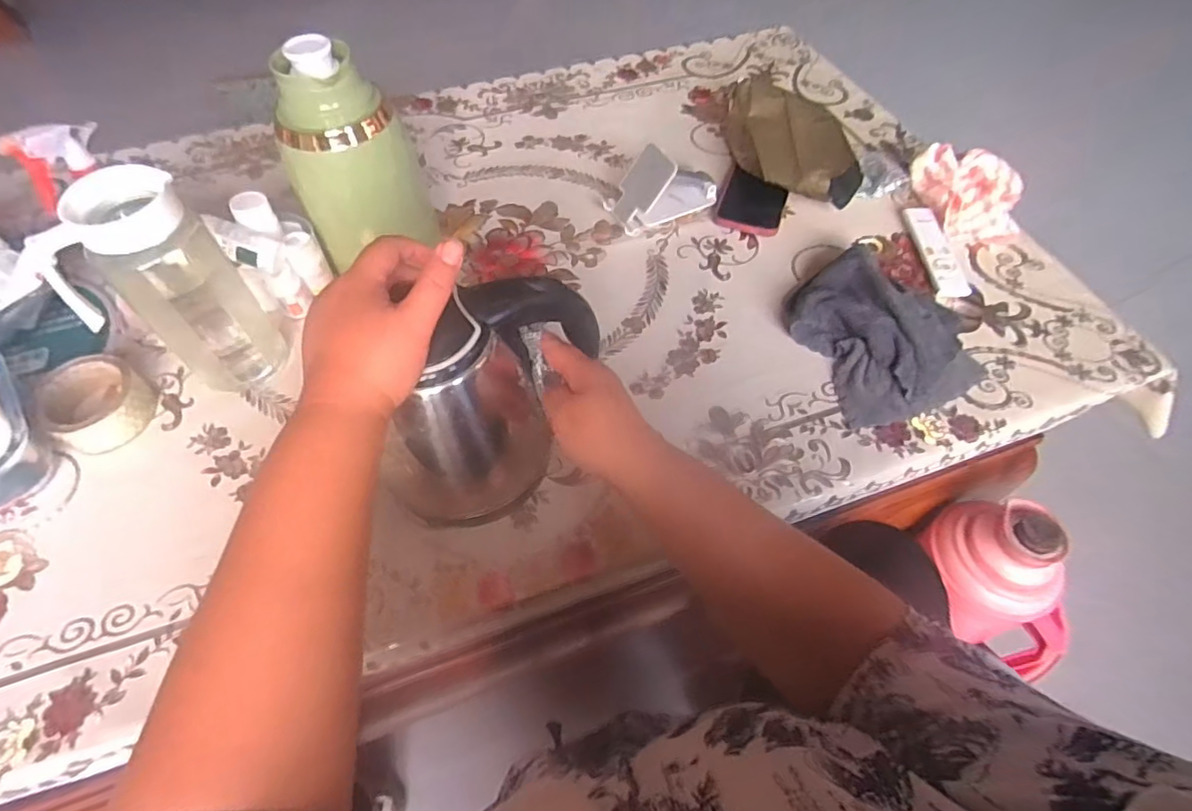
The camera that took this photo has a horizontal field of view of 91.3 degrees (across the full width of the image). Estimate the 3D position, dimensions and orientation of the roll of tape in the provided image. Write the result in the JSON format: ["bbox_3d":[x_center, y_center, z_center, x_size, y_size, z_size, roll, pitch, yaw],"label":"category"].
[{"bbox_3d":[-0.478,-0.005,0.561,0.096,0.044,0.082,32,63,19],"label":"roll of tape"}]

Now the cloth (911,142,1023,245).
[{"bbox_3d":[0.486,-0.275,0.753,0.130,0.040,0.131,-12,81,-9],"label":"cloth"}]

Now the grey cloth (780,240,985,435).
[{"bbox_3d":[0.309,-0.085,0.623,0.177,0.046,0.191,-17,58,-10],"label":"grey cloth"}]

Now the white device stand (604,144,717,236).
[{"bbox_3d":[0.086,-0.275,0.718,0.140,0.074,0.065,-23,60,-14],"label":"white device stand"}]

